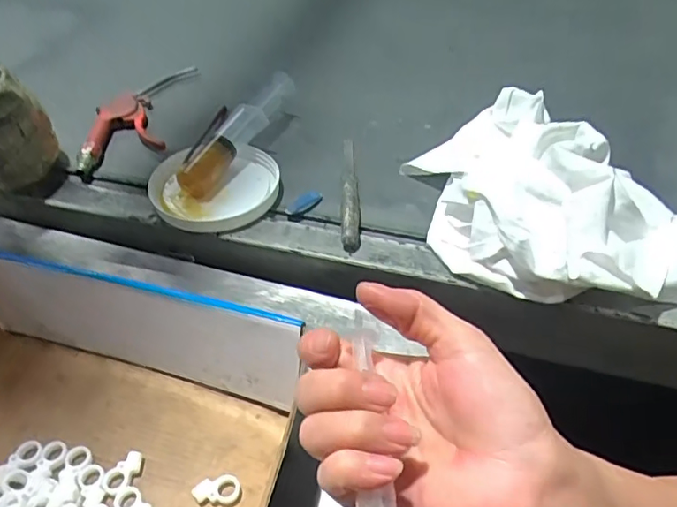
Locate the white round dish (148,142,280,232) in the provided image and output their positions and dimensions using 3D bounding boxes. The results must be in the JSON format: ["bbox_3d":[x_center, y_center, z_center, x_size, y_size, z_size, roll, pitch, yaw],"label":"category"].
[{"bbox_3d":[-0.122,-0.067,0.551,0.120,0.021,0.114,0,45,0],"label":"white round dish"}]

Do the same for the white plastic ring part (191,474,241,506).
[{"bbox_3d":[-0.080,0.156,0.366,0.029,0.007,0.019,-1,45,-1],"label":"white plastic ring part"}]

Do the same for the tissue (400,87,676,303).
[{"bbox_3d":[0.180,-0.063,0.501,0.191,0.068,0.254,-6,45,-6],"label":"tissue"}]

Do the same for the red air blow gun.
[{"bbox_3d":[-0.235,-0.158,0.645,0.091,0.028,0.202,2,42,2],"label":"red air blow gun"}]

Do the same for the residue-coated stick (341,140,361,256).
[{"bbox_3d":[0.011,-0.063,0.551,0.017,0.016,0.171,0,45,0],"label":"residue-coated stick"}]

